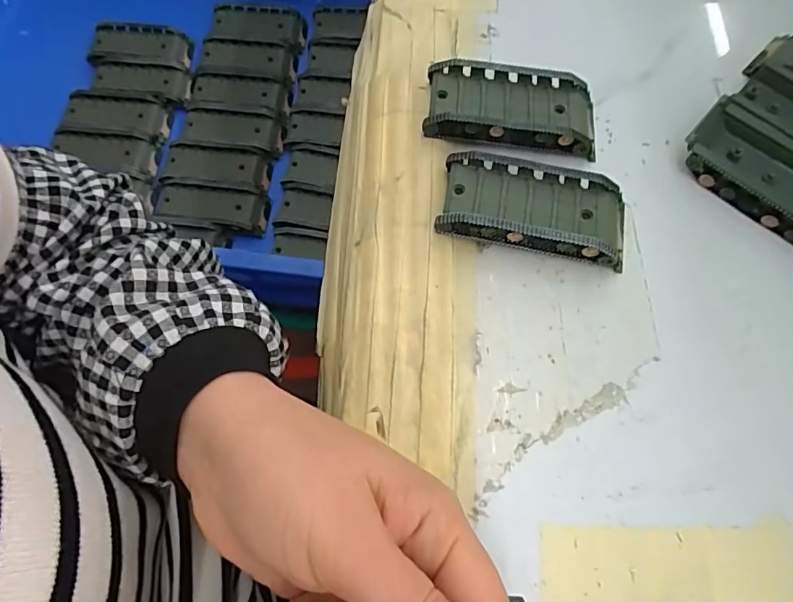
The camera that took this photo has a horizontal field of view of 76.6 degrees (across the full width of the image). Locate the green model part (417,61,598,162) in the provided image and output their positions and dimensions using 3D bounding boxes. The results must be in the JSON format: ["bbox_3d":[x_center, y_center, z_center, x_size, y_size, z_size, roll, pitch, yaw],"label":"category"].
[{"bbox_3d":[0.065,-0.107,0.282,0.094,0.021,0.043,7,68,1],"label":"green model part"}]

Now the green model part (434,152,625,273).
[{"bbox_3d":[0.071,-0.047,0.259,0.094,0.022,0.044,11,68,3],"label":"green model part"}]

